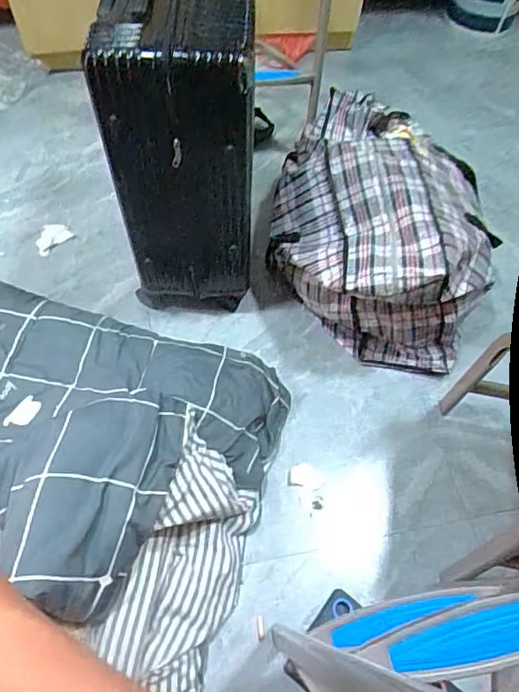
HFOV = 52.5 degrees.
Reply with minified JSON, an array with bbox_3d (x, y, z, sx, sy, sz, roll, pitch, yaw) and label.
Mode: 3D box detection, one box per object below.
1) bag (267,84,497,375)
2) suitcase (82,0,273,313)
[{"bbox_3d":[0.277,-0.296,1.255,0.470,0.313,0.612,11,58,3],"label":"bag"},{"bbox_3d":[-0.151,-0.405,1.075,0.242,0.621,0.363,-2,59,-4],"label":"suitcase"}]

